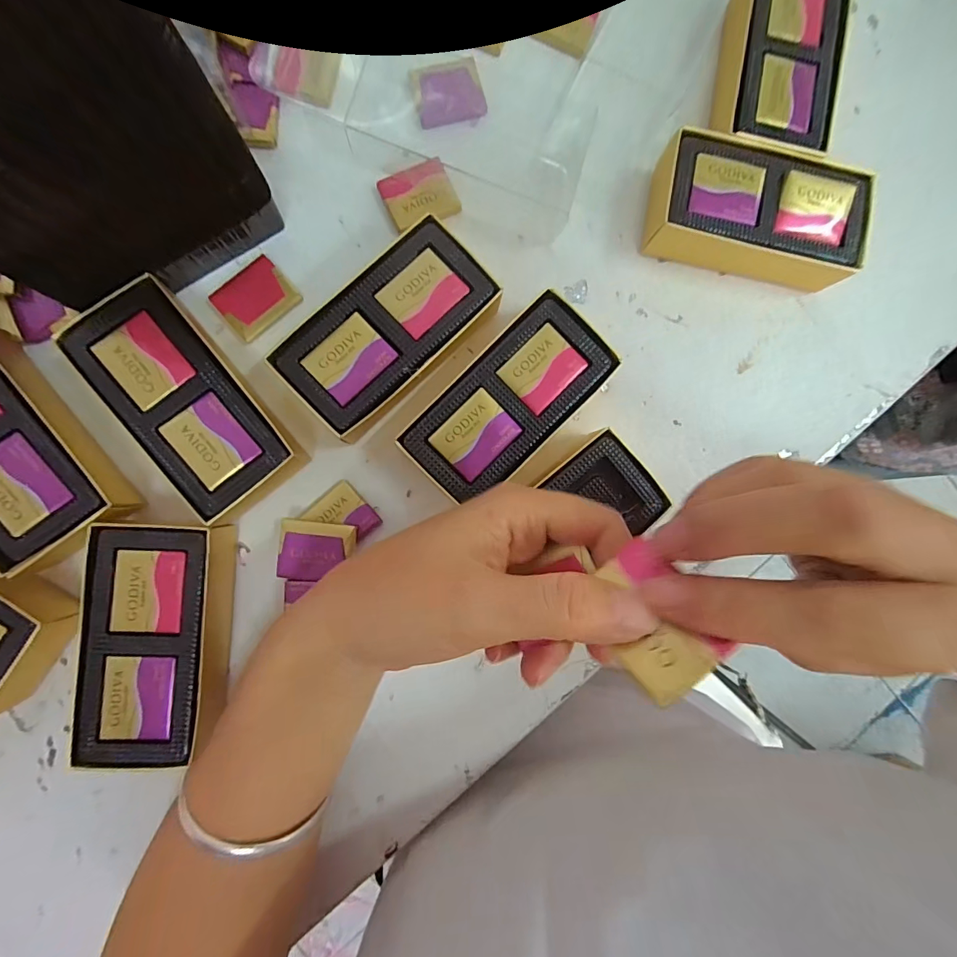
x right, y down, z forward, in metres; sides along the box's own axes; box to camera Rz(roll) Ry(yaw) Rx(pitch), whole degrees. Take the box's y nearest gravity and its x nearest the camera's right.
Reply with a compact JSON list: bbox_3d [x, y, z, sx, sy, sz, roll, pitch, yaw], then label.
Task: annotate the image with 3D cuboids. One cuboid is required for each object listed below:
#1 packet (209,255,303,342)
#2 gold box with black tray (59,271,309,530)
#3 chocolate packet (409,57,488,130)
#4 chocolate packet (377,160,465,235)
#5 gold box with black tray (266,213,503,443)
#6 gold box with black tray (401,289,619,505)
[{"bbox_3d":[-0.124,-0.100,0.243,0.040,0.006,0.032,-42,92,-4],"label":"packet"},{"bbox_3d":[-0.148,-0.038,0.226,0.054,0.031,0.116,-36,92,-5],"label":"gold box with black tray"},{"bbox_3d":[-0.018,-0.225,0.253,0.040,0.004,0.035,-18,90,-5],"label":"chocolate packet"},{"bbox_3d":[-0.033,-0.162,0.249,0.040,0.009,0.029,-21,91,-5],"label":"chocolate packet"},{"bbox_3d":[-0.047,-0.077,0.236,0.112,0.031,0.058,-43,92,-4],"label":"gold box with black tray"},{"bbox_3d":[0.015,-0.040,0.240,0.113,0.032,0.054,-44,93,-4],"label":"gold box with black tray"}]

